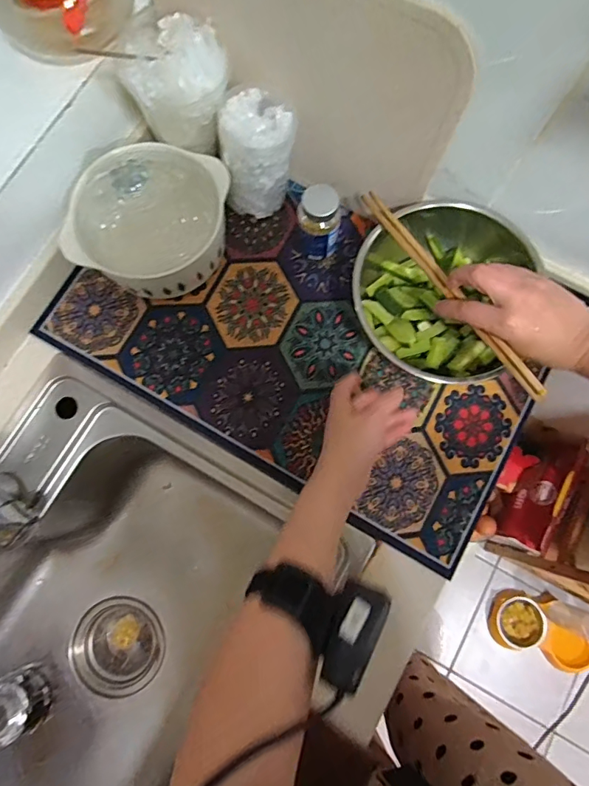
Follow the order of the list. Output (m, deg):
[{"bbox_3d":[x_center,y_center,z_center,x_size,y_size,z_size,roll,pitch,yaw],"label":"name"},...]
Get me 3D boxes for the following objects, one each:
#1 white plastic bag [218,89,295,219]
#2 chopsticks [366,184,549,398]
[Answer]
[{"bbox_3d":[-0.043,-0.284,0.545,0.086,0.117,0.086,-7,79,-1],"label":"white plastic bag"},{"bbox_3d":[0.155,-0.112,0.467,0.015,0.017,0.289,-29,69,-6],"label":"chopsticks"}]

